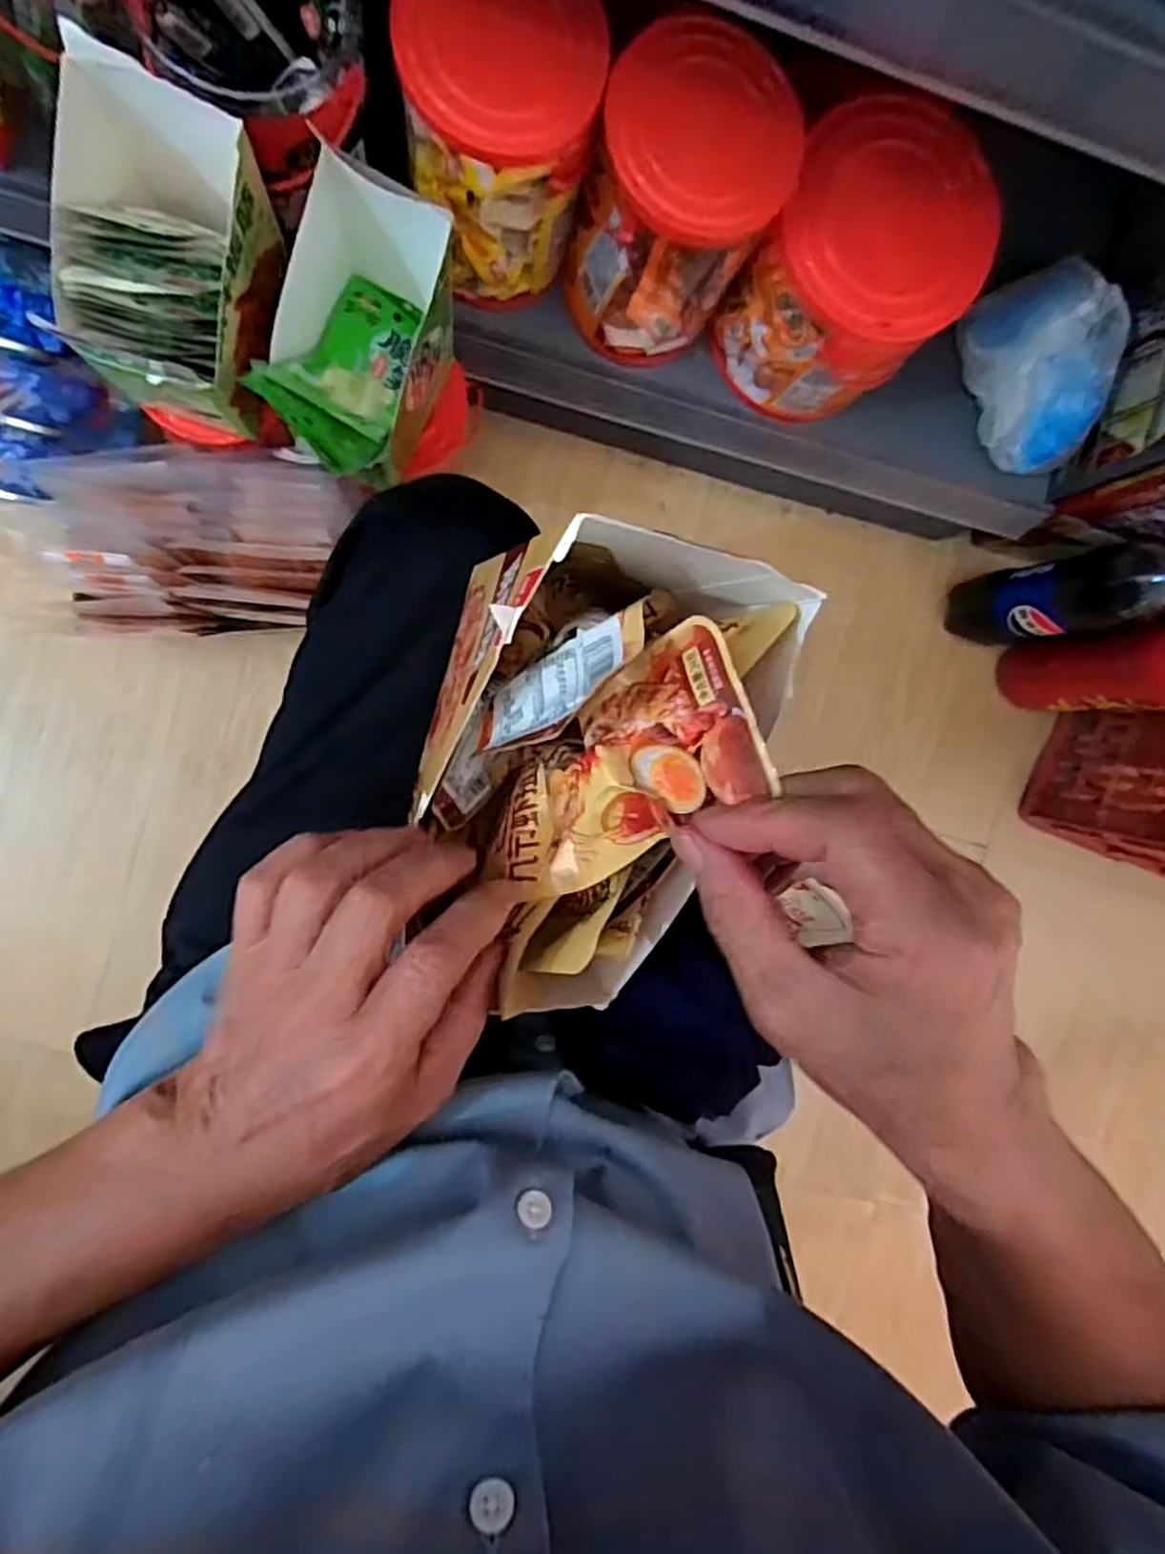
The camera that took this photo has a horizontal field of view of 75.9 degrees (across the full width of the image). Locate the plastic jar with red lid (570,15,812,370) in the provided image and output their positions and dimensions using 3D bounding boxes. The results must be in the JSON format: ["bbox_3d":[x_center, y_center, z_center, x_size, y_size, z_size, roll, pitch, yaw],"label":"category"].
[{"bbox_3d":[0.069,-0.420,0.563,0.126,0.175,0.123,-1,96,-9],"label":"plastic jar with red lid"}]

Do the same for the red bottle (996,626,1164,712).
[{"bbox_3d":[0.593,-0.120,0.822,0.083,0.295,0.095,1,96,-9],"label":"red bottle"}]

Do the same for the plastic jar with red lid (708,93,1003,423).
[{"bbox_3d":[0.211,-0.394,0.594,0.152,0.164,0.146,-36,98,-3],"label":"plastic jar with red lid"}]

